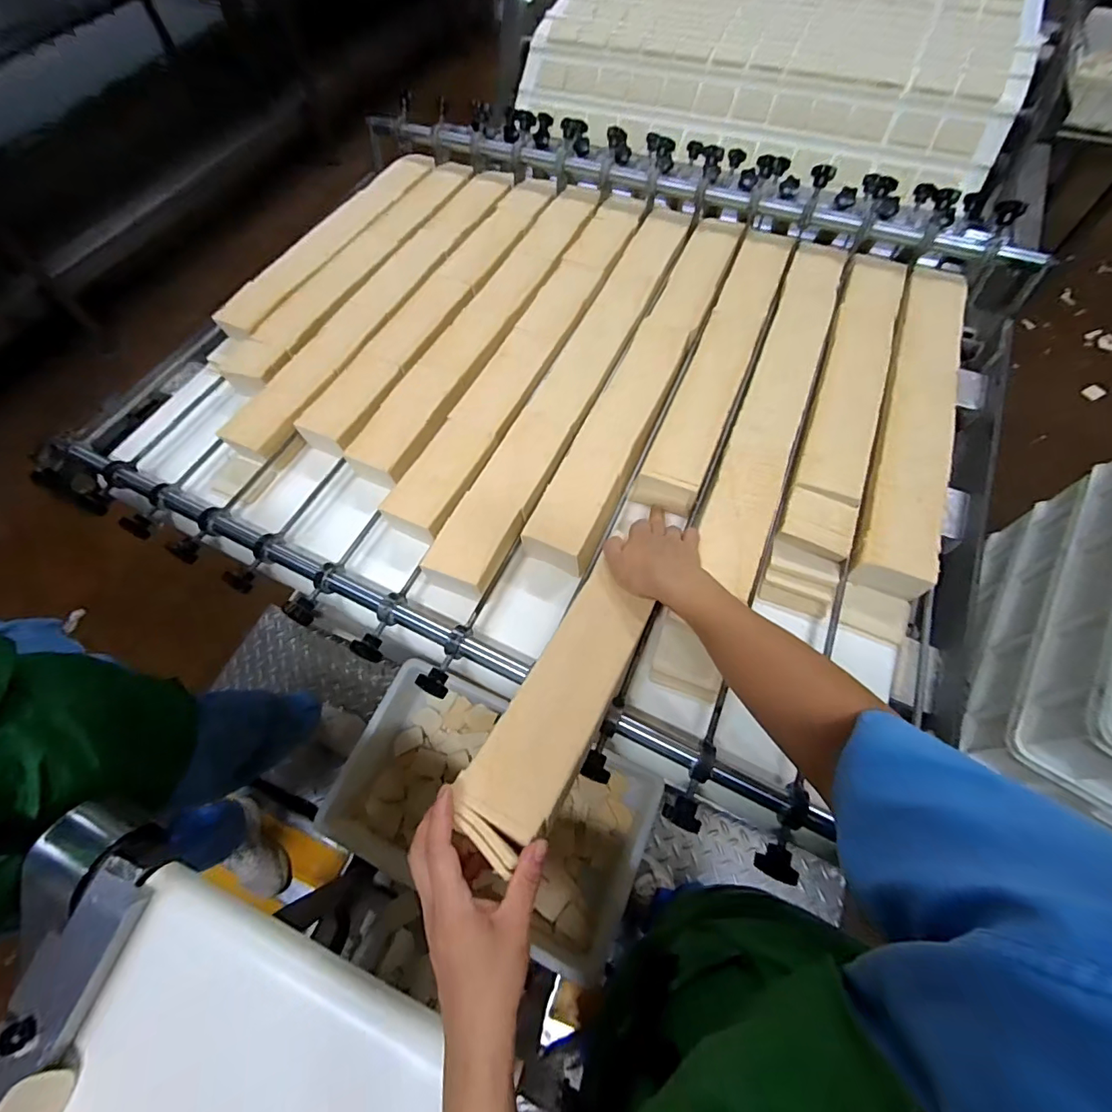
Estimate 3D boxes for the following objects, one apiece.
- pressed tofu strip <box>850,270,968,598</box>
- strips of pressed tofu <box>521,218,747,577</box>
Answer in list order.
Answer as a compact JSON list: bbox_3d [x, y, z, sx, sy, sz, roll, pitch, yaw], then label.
[{"bbox_3d":[0.477,-0.192,0.654,0.080,0.058,0.536,20,65,13],"label":"pressed tofu strip"},{"bbox_3d":[0.141,-0.272,0.707,0.088,0.040,0.662,23,66,14],"label":"strips of pressed tofu"}]

